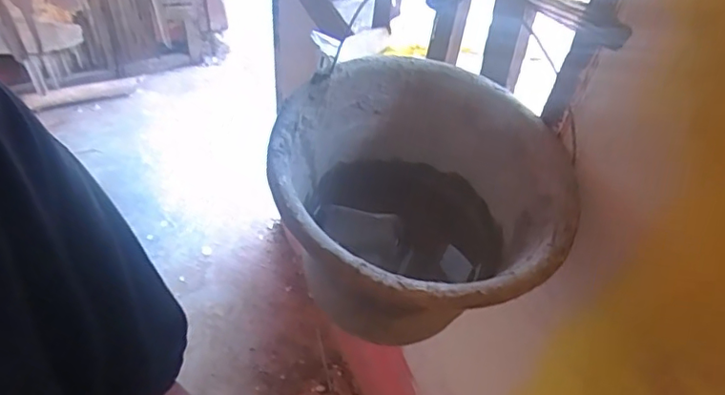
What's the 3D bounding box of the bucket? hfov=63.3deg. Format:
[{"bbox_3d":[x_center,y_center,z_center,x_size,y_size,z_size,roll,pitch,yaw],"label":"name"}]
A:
[{"bbox_3d":[0.047,0.018,0.522,0.231,0.168,0.237,3,52,-3],"label":"bucket"}]

